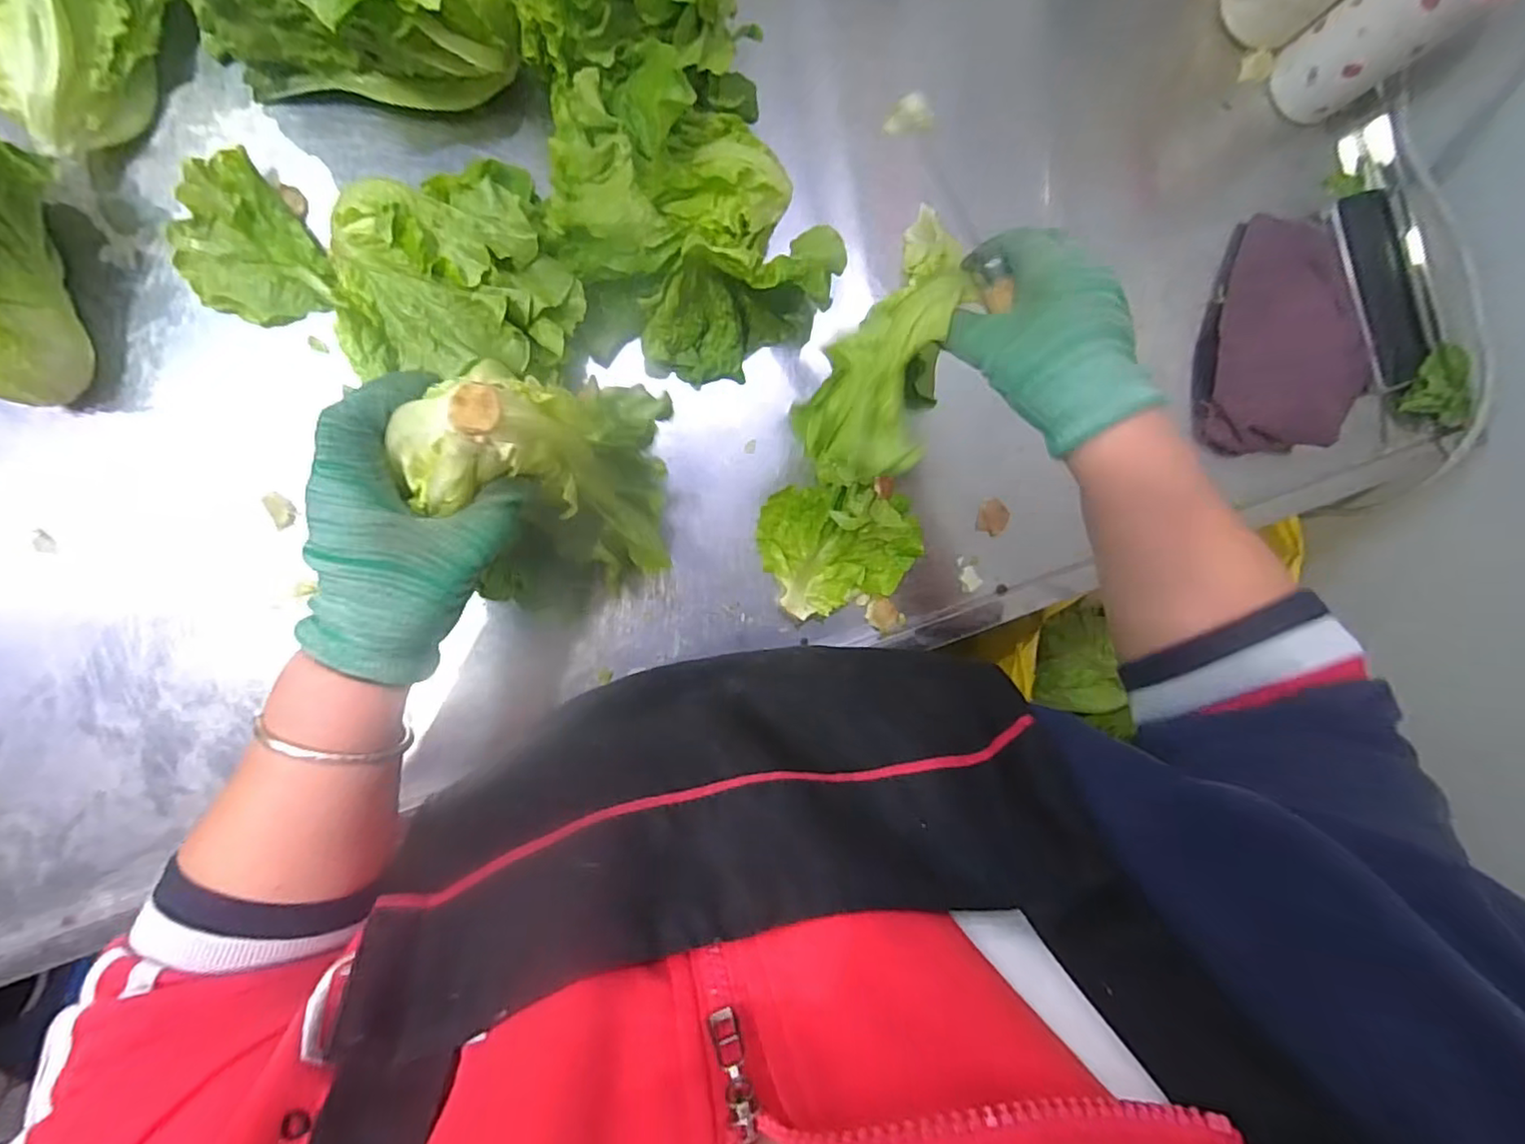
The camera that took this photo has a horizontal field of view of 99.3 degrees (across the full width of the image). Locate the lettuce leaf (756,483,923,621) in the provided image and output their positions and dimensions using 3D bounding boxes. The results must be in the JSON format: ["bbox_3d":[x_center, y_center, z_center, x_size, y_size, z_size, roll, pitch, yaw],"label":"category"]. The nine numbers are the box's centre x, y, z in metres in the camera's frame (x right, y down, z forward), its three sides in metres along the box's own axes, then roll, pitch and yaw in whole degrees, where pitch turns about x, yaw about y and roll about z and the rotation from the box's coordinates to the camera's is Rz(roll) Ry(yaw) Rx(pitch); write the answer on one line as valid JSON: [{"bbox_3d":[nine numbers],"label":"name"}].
[{"bbox_3d":[0.057,-0.018,0.461,0.112,0.028,0.087,-9,92,-8],"label":"lettuce leaf"}]

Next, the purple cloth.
[{"bbox_3d":[0.414,-0.181,0.515,0.122,0.032,0.176,9,89,-9],"label":"purple cloth"}]

